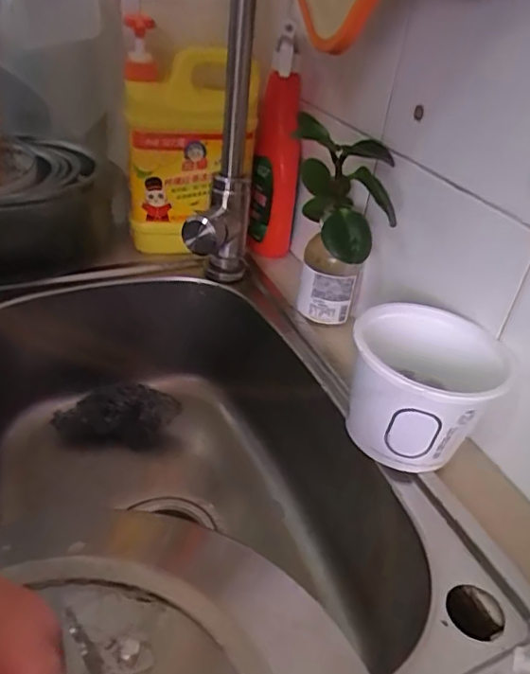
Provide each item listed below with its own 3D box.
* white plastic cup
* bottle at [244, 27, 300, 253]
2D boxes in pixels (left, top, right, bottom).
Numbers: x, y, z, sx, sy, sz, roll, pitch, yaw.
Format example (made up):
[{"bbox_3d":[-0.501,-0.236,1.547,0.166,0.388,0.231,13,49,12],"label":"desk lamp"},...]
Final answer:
[{"bbox_3d":[0.115,0.037,0.411,0.103,0.083,0.106,19,37,16],"label":"white plastic cup"},{"bbox_3d":[0.015,-0.203,0.611,0.048,0.240,0.068,-3,36,-14],"label":"bottle"}]

